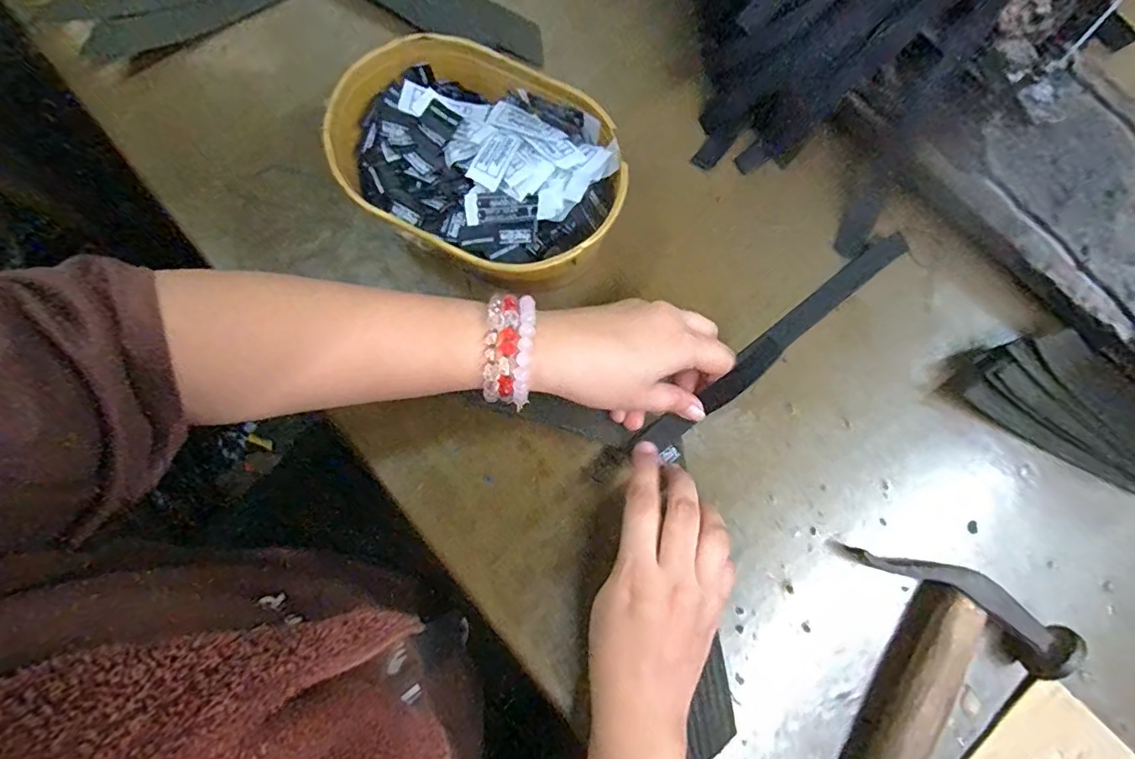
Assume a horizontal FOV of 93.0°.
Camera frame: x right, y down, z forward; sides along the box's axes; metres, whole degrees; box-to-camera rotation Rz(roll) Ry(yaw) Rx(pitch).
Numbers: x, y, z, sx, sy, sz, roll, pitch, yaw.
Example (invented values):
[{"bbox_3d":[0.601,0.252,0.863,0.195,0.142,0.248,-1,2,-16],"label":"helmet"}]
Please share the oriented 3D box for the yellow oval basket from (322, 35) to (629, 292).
[{"bbox_3d":[-0.055,-0.134,0.355,0.186,0.068,0.136,23,79,4],"label":"yellow oval basket"}]

